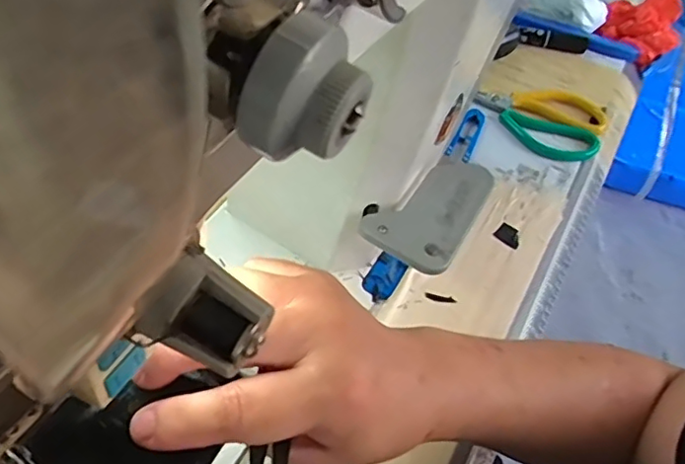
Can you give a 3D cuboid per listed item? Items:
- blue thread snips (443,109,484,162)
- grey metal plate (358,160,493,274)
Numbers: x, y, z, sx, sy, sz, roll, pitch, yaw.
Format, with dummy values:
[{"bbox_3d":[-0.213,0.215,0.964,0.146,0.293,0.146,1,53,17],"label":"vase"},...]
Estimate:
[{"bbox_3d":[0.136,-0.106,0.635,0.026,0.007,0.080,22,53,14],"label":"blue thread snips"},{"bbox_3d":[0.072,-0.016,0.444,0.063,0.013,0.112,35,57,22],"label":"grey metal plate"}]

